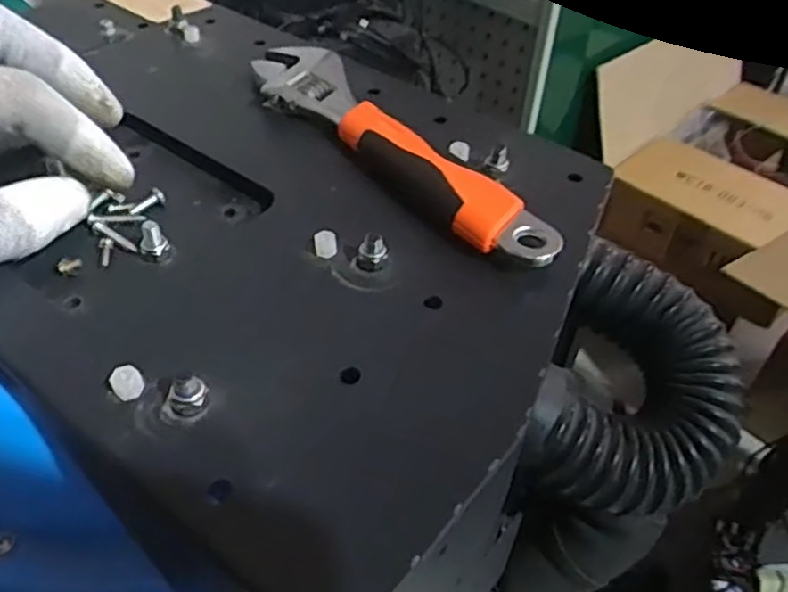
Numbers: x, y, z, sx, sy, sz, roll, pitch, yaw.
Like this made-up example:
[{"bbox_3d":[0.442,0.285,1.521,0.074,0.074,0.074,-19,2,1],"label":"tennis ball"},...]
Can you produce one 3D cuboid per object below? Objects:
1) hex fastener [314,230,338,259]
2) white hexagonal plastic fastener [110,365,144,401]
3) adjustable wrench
[{"bbox_3d":[-0.024,-0.018,0.240,0.008,0.007,0.007,-5,43,-9],"label":"hex fastener"},{"bbox_3d":[-0.075,0.025,0.192,0.007,0.007,0.007,30,49,26],"label":"white hexagonal plastic fastener"},{"bbox_3d":[-0.005,-0.064,0.281,0.038,0.011,0.180,-25,50,-27],"label":"adjustable wrench"}]

